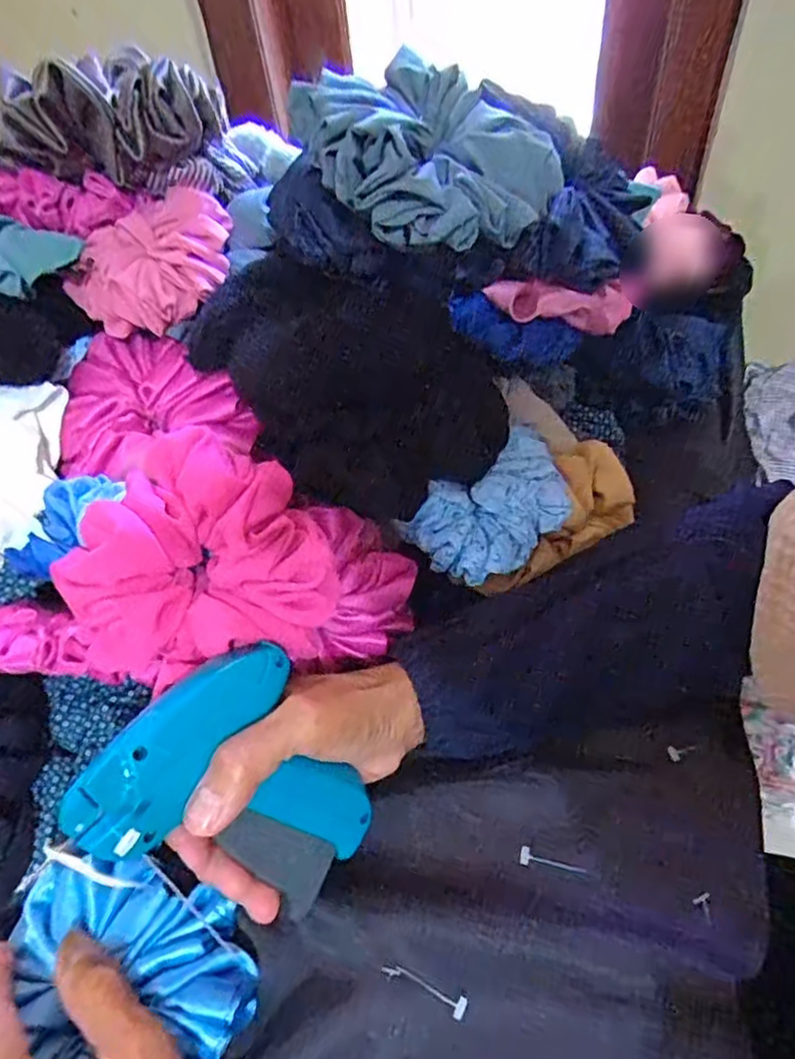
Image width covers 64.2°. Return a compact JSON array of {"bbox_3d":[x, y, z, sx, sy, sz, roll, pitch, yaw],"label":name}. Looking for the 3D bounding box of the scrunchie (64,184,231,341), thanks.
[{"bbox_3d":[-0.141,-0.159,0.375,0.098,0.043,0.075,-39,56,-25],"label":"scrunchie"}]

